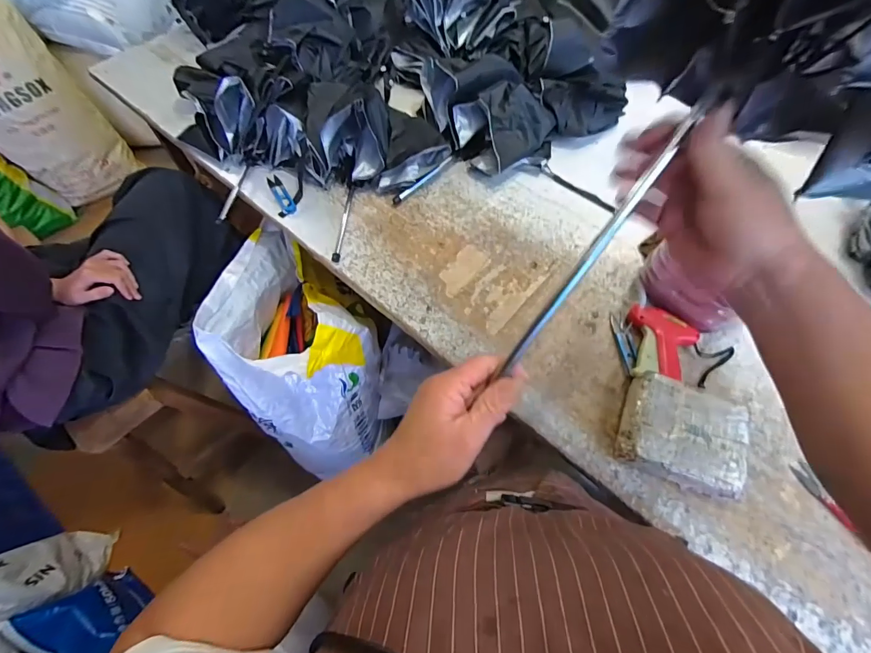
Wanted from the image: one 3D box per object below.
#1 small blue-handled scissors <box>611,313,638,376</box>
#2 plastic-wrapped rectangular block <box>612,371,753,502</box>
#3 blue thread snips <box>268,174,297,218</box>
[{"bbox_3d":[0.292,0.025,0.603,0.028,0.017,0.103,-3,61,1],"label":"small blue-handled scissors"},{"bbox_3d":[0.320,0.142,0.521,0.146,0.051,0.126,21,64,13],"label":"plastic-wrapped rectangular block"},{"bbox_3d":[-0.297,-0.255,0.770,0.034,0.007,0.120,-22,63,-10],"label":"blue thread snips"}]

